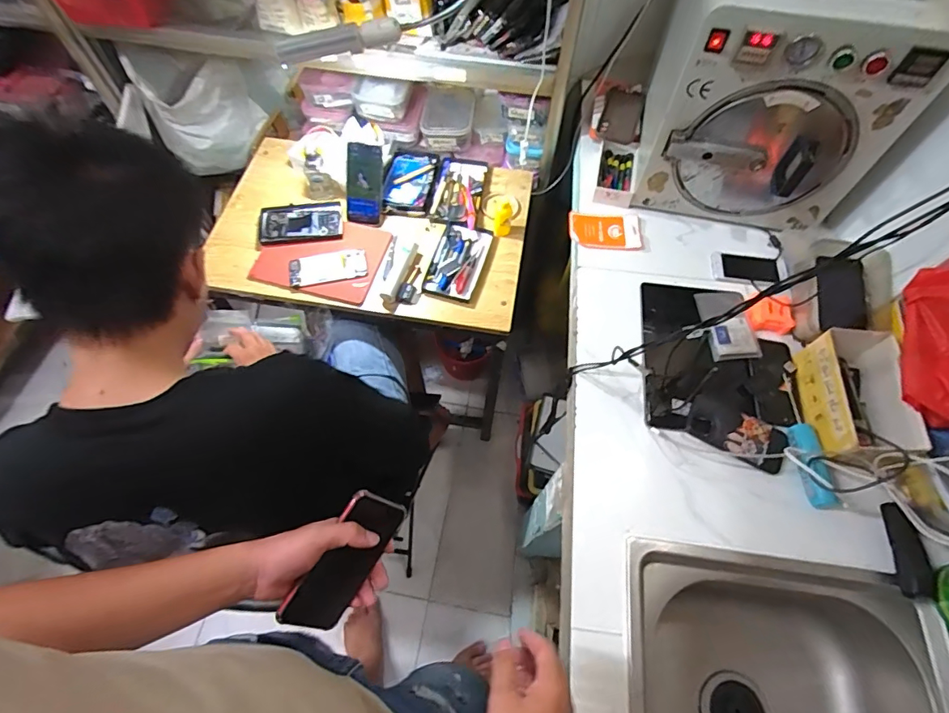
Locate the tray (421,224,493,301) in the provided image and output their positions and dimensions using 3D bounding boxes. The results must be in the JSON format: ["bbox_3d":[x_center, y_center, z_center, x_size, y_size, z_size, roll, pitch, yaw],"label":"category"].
[{"bbox_3d":[-0.034,-0.196,0.976,0.107,0.025,0.177,15,63,7],"label":"tray"}]

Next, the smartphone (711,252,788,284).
[{"bbox_3d":[0.524,-0.166,0.903,0.152,0.008,0.063,5,66,-6],"label":"smartphone"}]

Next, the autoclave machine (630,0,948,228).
[{"bbox_3d":[0.507,-0.466,0.847,0.343,0.407,0.324,11,63,5],"label":"autoclave machine"}]

